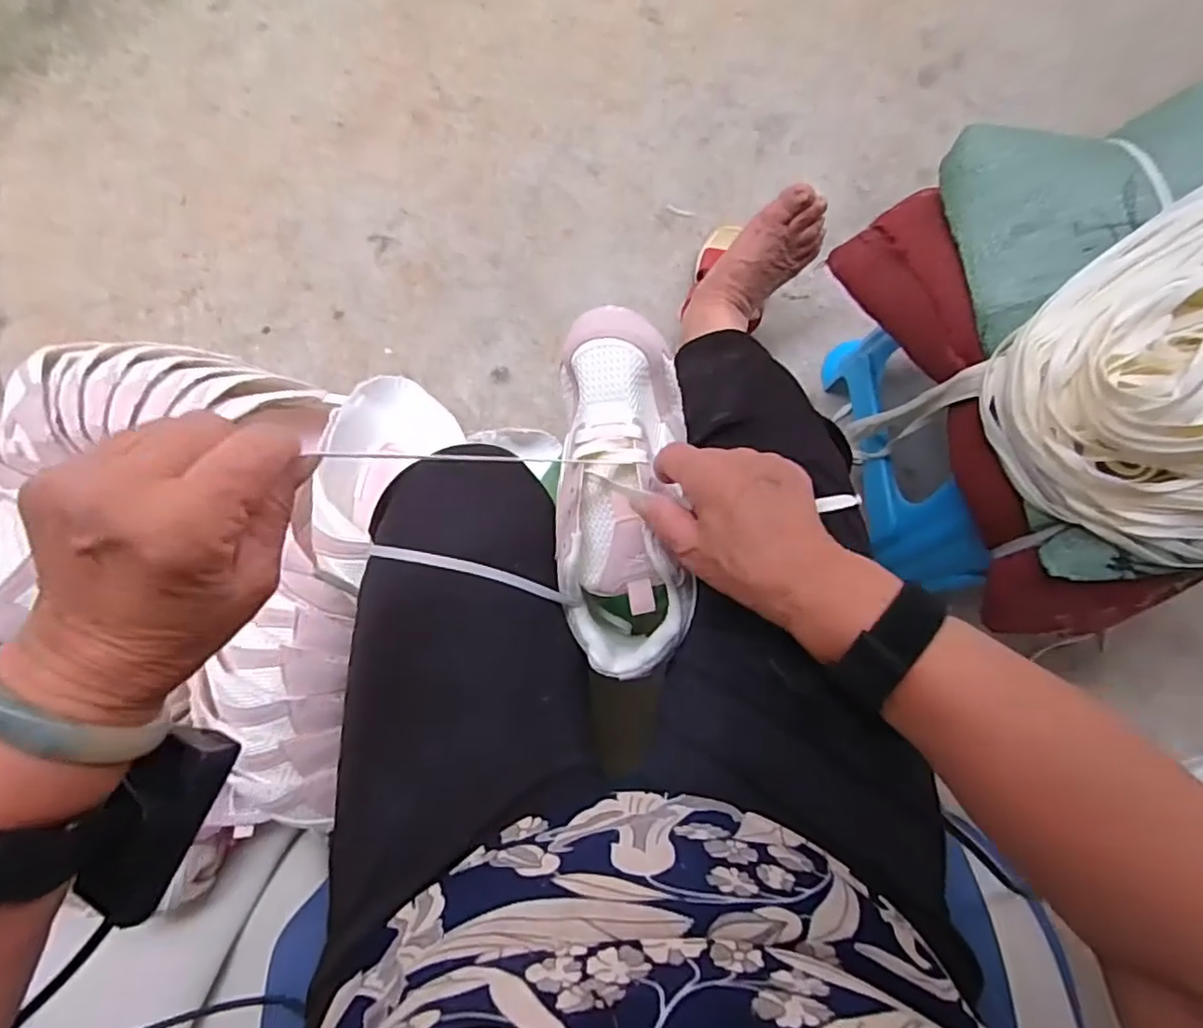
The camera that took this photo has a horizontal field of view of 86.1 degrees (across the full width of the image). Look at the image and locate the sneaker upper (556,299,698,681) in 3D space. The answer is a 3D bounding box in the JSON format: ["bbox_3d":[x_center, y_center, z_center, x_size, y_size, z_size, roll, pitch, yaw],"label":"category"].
[{"bbox_3d":[0.013,-0.015,0.419,0.081,0.062,0.229,-2,95,2],"label":"sneaker upper"}]

